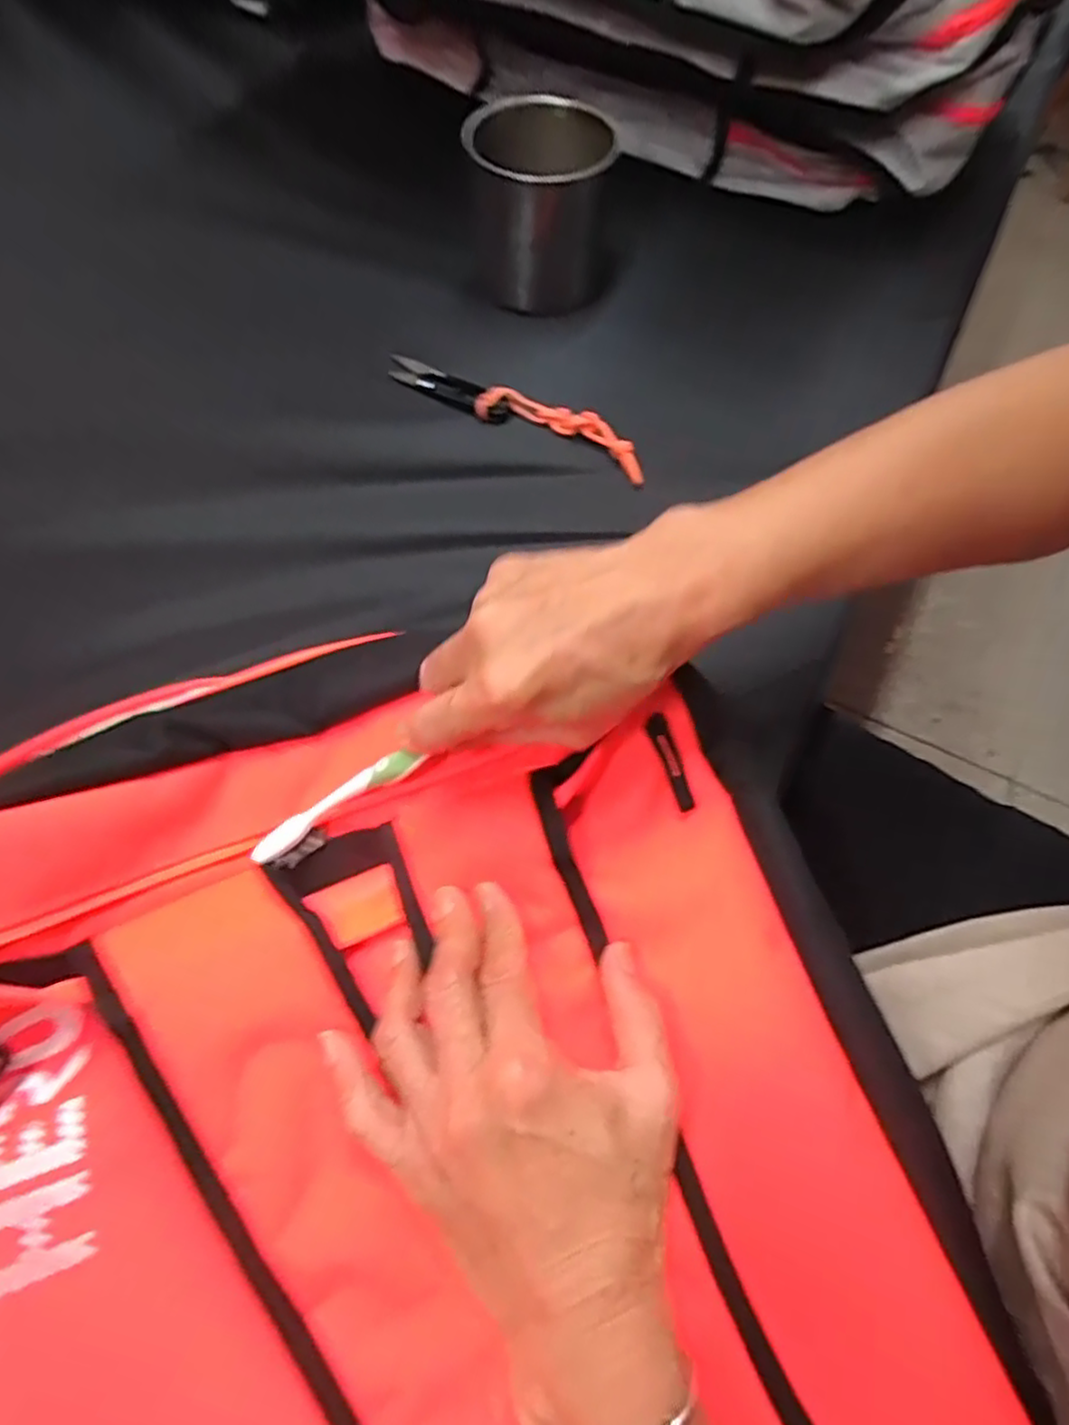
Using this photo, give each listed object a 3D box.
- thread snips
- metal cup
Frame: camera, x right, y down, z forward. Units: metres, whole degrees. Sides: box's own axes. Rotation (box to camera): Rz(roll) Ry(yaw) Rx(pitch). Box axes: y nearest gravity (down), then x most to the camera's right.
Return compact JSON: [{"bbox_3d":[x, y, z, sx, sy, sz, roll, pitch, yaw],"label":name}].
[{"bbox_3d":[-0.012,-0.203,0.462,0.197,0.014,0.029,29,68,12],"label":"thread snips"},{"bbox_3d":[0.003,-0.364,0.500,0.098,0.099,0.098,-5,65,-3],"label":"metal cup"}]

